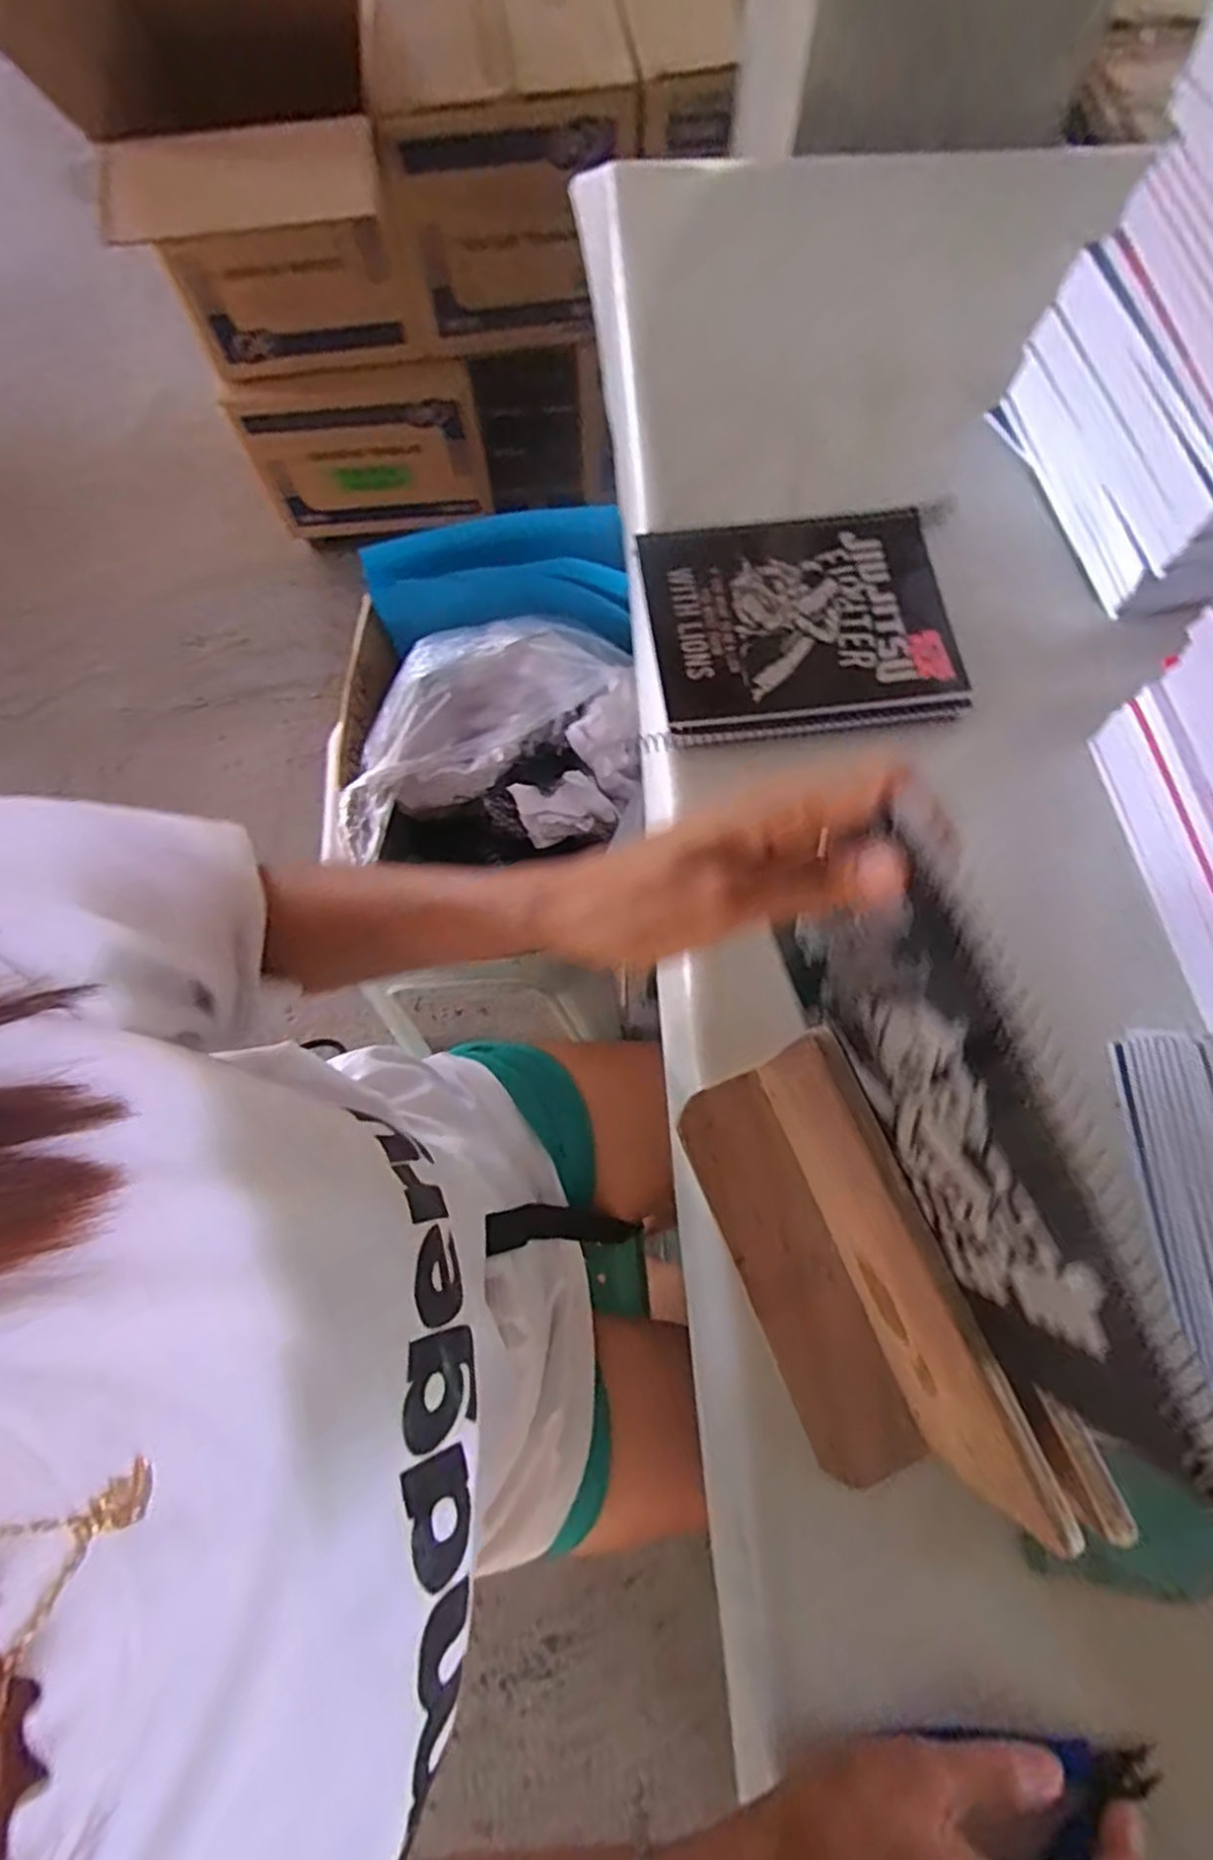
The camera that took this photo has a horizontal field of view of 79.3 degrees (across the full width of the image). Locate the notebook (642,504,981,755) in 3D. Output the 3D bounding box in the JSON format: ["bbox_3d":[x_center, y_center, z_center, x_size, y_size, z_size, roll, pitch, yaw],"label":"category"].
[{"bbox_3d":[0.128,-0.206,0.489,0.201,0.012,0.157,-8,73,-3],"label":"notebook"}]

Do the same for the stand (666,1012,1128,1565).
[{"bbox_3d":[0.107,0.152,0.324,0.079,0.109,0.192,-24,75,-7],"label":"stand"}]

